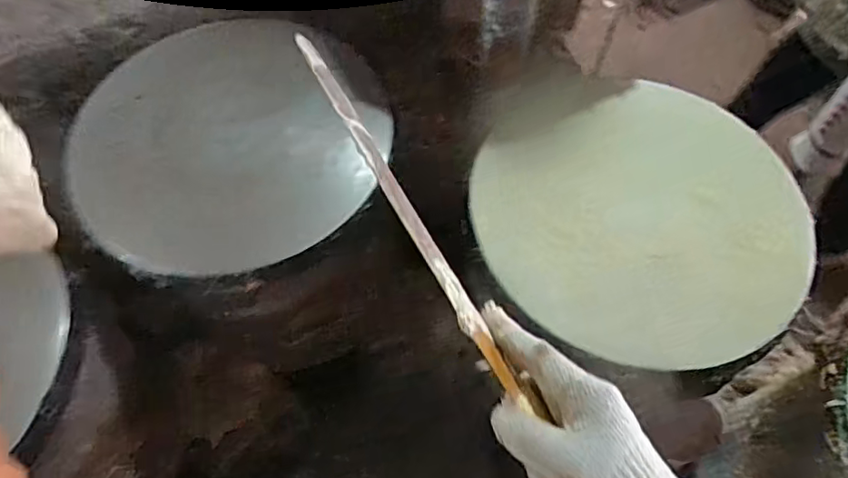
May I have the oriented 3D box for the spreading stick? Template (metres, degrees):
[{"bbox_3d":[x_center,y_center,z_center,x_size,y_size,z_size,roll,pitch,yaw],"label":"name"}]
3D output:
[{"bbox_3d":[-0.009,-0.015,0.410,0.022,0.006,0.307,-21,77,-51],"label":"spreading stick"}]

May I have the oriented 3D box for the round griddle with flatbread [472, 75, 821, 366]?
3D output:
[{"bbox_3d":[0.247,-0.033,0.678,0.376,0.051,0.365,0,61,0],"label":"round griddle with flatbread"}]

